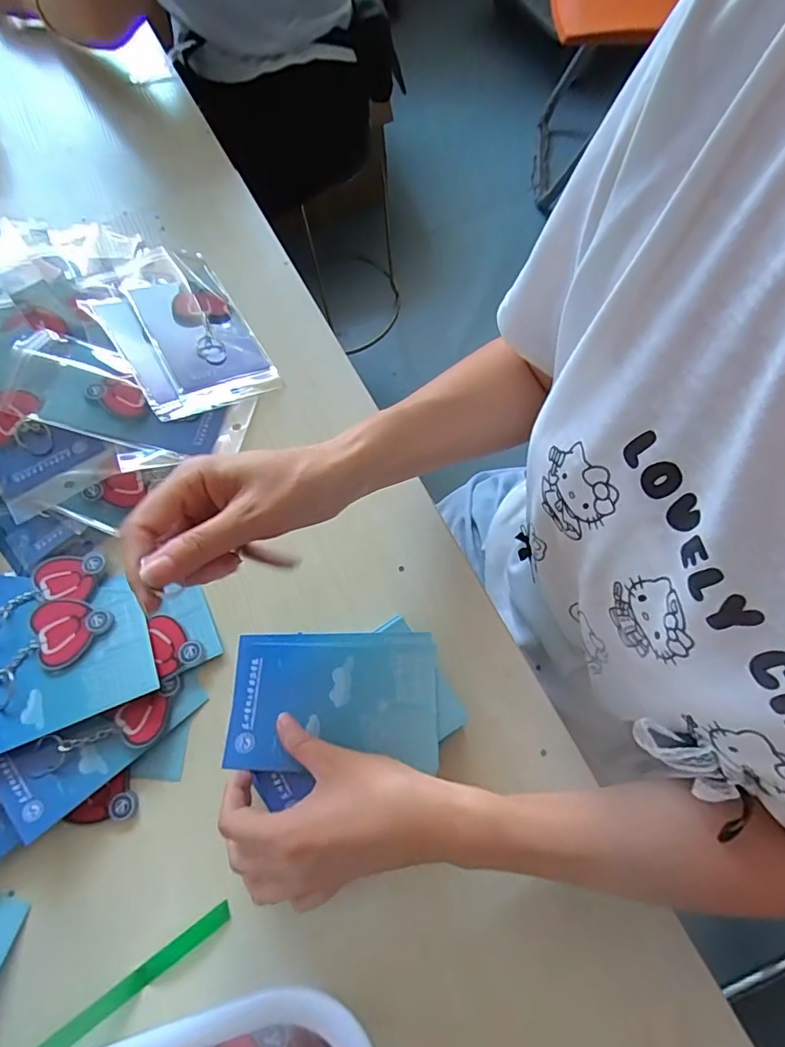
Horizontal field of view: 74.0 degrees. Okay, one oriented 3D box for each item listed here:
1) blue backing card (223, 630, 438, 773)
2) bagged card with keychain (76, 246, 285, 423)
[{"bbox_3d":[-0.039,0.115,0.346,0.135,0.006,0.085,0,67,2],"label":"blue backing card"},{"bbox_3d":[-0.200,-0.185,0.484,0.119,0.012,0.204,-30,71,-13],"label":"bagged card with keychain"}]

